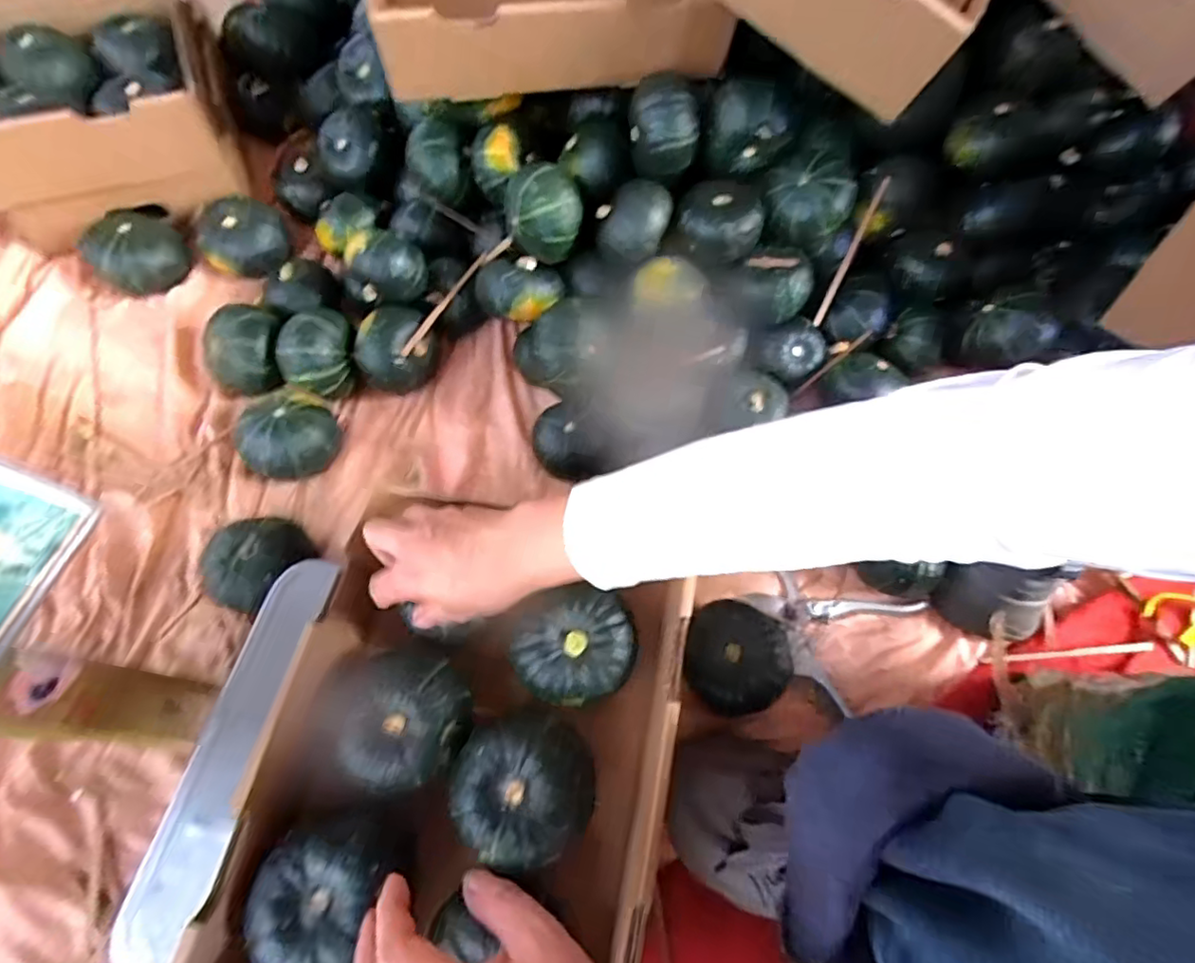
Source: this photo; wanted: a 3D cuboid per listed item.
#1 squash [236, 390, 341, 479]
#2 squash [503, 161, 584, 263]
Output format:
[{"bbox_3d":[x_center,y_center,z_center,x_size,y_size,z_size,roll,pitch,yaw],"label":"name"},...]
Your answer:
[{"bbox_3d":[-0.322,-0.047,0.609,0.092,0.059,0.079,-38,74,-16],"label":"squash"},{"bbox_3d":[-0.057,-0.282,0.616,0.077,0.075,0.070,1,68,-2],"label":"squash"}]

